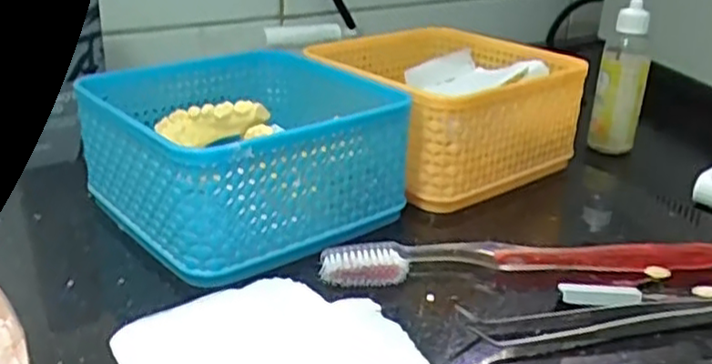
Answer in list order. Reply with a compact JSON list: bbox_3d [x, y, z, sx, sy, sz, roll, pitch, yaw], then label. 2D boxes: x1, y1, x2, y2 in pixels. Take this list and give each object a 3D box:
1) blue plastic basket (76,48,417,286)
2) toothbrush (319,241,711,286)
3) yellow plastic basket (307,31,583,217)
[{"bbox_3d":[-0.055,-0.017,0.360,0.134,0.063,0.130,-18,32,-39],"label":"blue plastic basket"},{"bbox_3d":[0.076,0.034,0.318,0.183,0.016,0.017,0,25,-7],"label":"toothbrush"},{"bbox_3d":[0.050,-0.045,0.434,0.130,0.066,0.130,-17,31,-37],"label":"yellow plastic basket"}]

